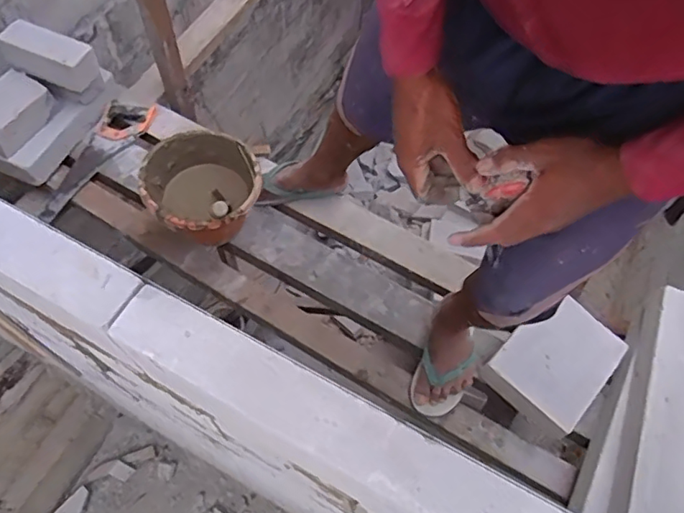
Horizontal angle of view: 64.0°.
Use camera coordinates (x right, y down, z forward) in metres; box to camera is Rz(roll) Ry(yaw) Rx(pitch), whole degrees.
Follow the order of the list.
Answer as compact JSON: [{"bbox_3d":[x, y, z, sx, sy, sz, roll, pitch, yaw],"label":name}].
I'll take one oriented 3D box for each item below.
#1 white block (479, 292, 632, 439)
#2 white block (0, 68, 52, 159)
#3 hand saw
[{"bbox_3d":[0.456,0.225,1.175,0.252,0.073,0.198,-41,71,-21],"label":"white block"},{"bbox_3d":[-0.766,-0.332,1.255,0.135,0.069,0.189,26,64,11],"label":"white block"},{"bbox_3d":[-0.606,-0.250,1.357,0.105,0.023,0.388,20,63,8],"label":"hand saw"}]

